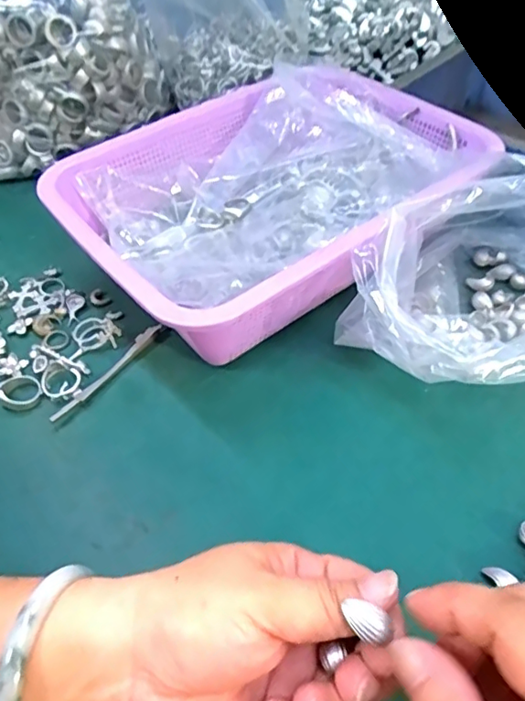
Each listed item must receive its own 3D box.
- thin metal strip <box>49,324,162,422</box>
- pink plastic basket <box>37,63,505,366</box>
[{"bbox_3d":[-0.108,0.014,0.388,0.009,0.005,0.099,28,57,24],"label":"thin metal strip"},{"bbox_3d":[0.008,-0.118,0.437,0.297,0.082,0.227,-32,55,-21],"label":"pink plastic basket"}]

